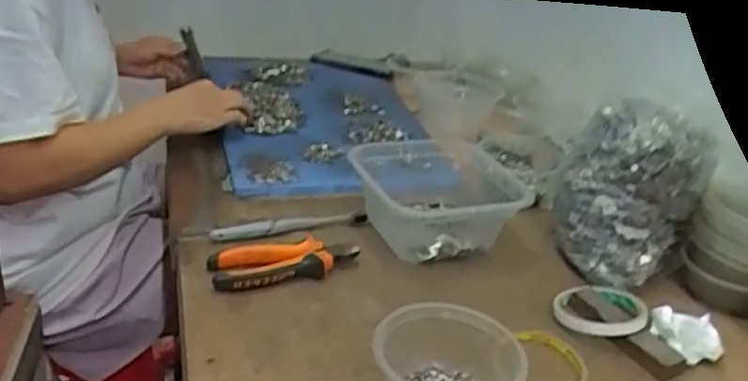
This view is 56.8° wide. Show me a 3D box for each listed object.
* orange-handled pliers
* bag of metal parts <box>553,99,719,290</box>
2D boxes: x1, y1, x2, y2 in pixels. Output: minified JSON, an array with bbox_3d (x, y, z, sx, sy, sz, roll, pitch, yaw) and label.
[{"bbox_3d":[-0.088,0.072,0.698,0.151,0.025,0.059,-7,28,-21],"label":"orange-handled pliers"},{"bbox_3d":[0.273,0.006,0.749,0.143,0.169,0.118,16,28,22],"label":"bag of metal parts"}]

